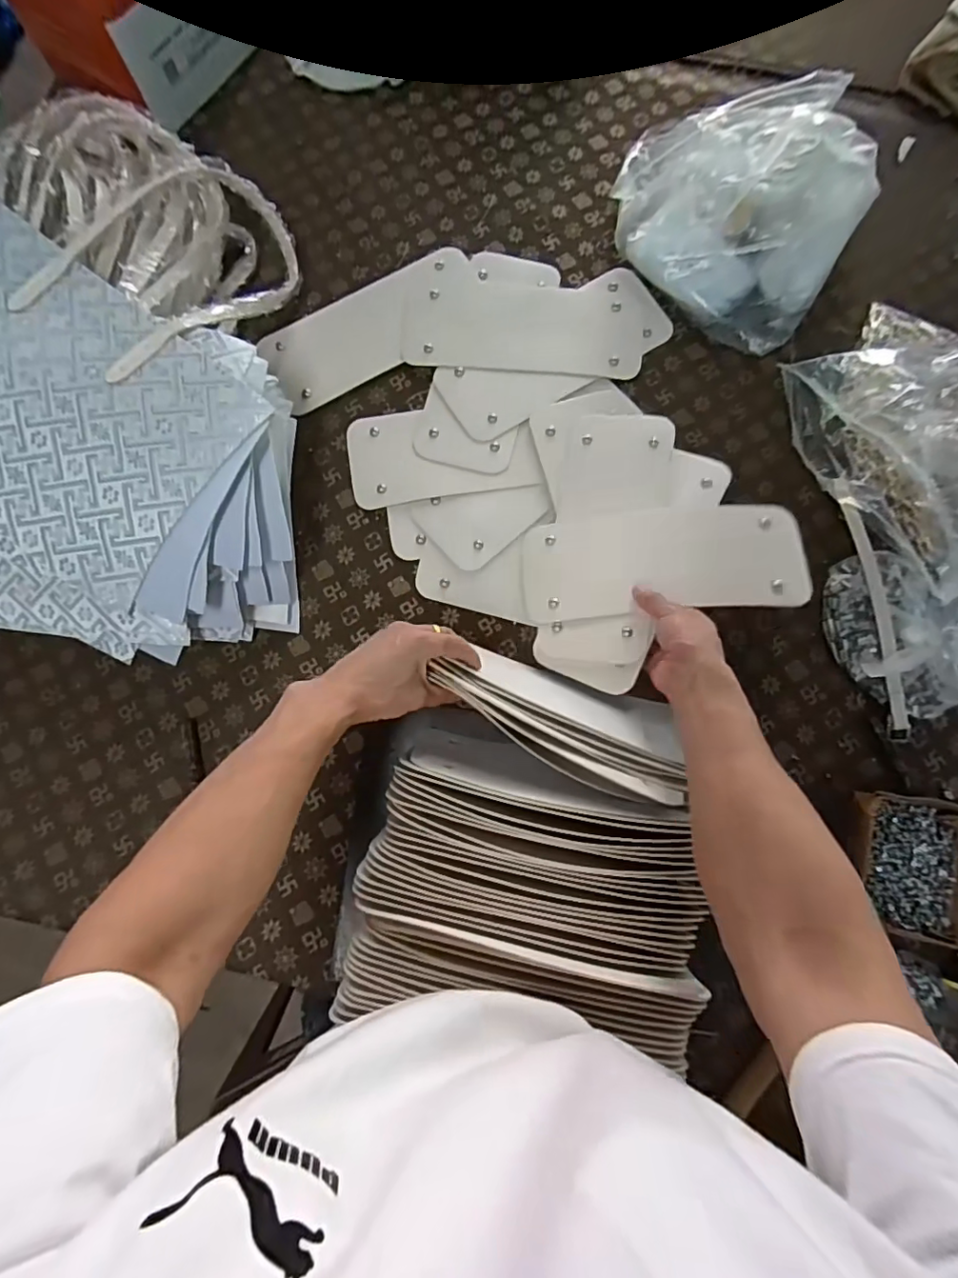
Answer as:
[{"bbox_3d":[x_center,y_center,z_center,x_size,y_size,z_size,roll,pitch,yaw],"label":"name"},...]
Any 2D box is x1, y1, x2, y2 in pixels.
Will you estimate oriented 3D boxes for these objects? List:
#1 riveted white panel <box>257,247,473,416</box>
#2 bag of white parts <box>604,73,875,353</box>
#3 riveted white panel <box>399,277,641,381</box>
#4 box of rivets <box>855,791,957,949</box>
[{"bbox_3d":[-0.132,-0.399,0.707,0.281,0.011,0.126,-27,82,-3],"label":"riveted white panel"},{"bbox_3d":[0.304,-0.528,0.665,0.292,0.111,0.245,28,84,5],"label":"bag of white parts"},{"bbox_3d":[0.054,-0.394,0.701,0.298,0.009,0.119,4,82,2],"label":"riveted white panel"},{"bbox_3d":[0.462,0.241,0.588,0.132,0.036,0.142,10,82,3],"label":"box of rivets"}]

